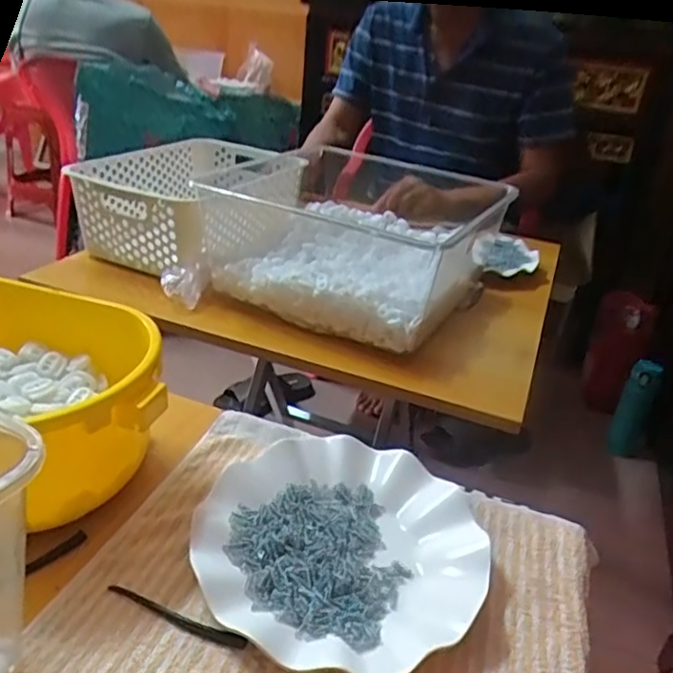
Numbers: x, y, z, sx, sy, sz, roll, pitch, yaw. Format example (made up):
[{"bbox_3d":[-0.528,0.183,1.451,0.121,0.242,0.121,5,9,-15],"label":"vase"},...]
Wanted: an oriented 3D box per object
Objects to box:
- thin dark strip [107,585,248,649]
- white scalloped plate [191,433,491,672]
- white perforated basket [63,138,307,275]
[{"bbox_3d":[-0.093,0.160,0.349,0.089,0.007,0.007,15,29,16],"label":"thin dark strip"},{"bbox_3d":[0.003,0.133,0.397,0.176,0.027,0.183,5,28,-3],"label":"white scalloped plate"},{"bbox_3d":[-0.189,-0.188,0.859,0.228,0.105,0.314,17,30,19],"label":"white perforated basket"}]

